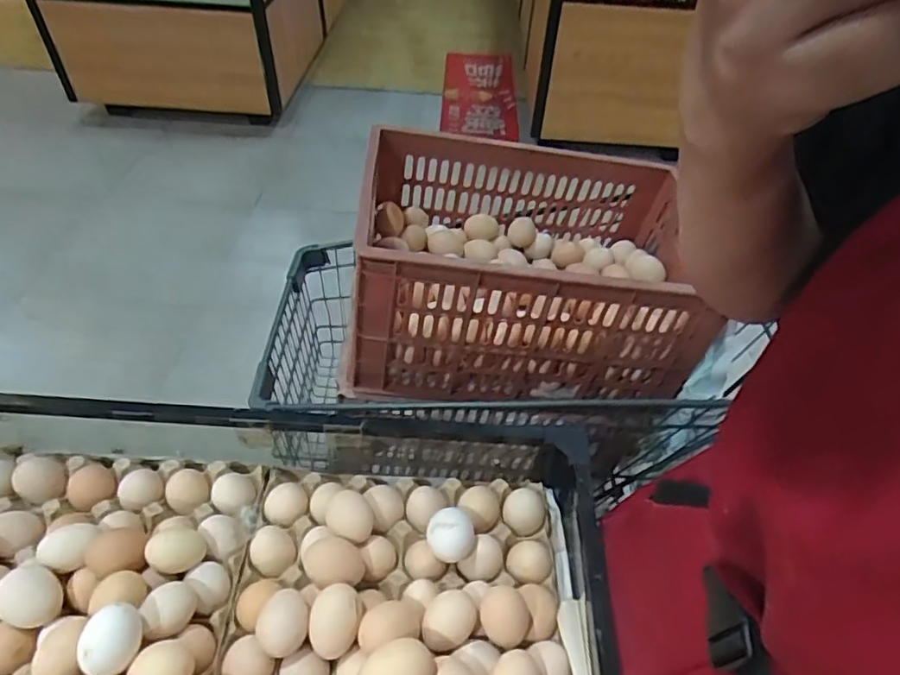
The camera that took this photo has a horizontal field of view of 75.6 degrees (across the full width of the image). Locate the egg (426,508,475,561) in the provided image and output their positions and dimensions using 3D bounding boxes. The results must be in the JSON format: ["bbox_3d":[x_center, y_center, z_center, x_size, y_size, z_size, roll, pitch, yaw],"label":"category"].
[{"bbox_3d":[0.000,0.193,0.554,0.044,0.051,0.043,3,46,-3],"label":"egg"}]

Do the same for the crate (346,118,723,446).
[{"bbox_3d":[0.100,-0.098,0.847,0.475,0.250,0.328,4,46,-2],"label":"crate"}]

